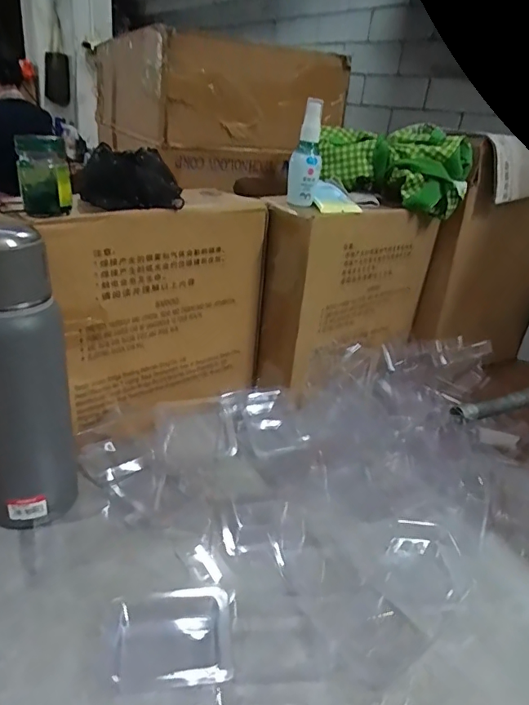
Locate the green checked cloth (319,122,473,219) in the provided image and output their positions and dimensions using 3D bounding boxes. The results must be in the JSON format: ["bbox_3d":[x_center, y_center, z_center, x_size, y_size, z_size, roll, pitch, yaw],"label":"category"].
[{"bbox_3d":[0.176,-0.263,0.684,0.210,0.093,0.095,10,26,6],"label":"green checked cloth"}]

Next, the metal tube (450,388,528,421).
[{"bbox_3d":[0.318,0.070,0.640,0.172,0.023,0.029,-6,29,-24],"label":"metal tube"}]

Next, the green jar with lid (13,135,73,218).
[{"bbox_3d":[-0.201,-0.160,0.444,0.042,0.070,0.036,-3,28,-18],"label":"green jar with lid"}]

